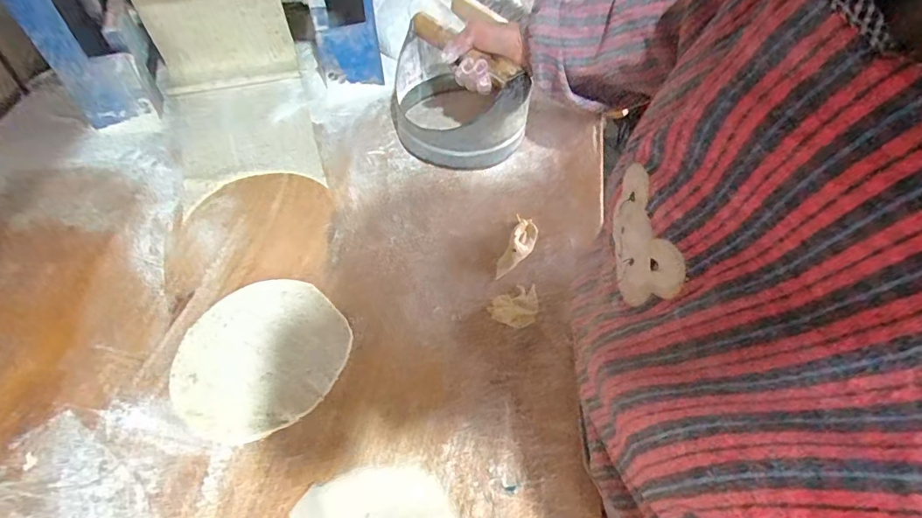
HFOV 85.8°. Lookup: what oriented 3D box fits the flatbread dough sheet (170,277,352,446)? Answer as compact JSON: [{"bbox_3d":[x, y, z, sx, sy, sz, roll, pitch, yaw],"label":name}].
[{"bbox_3d":[-0.189,0.089,0.469,0.146,0.004,0.157,38,61,25],"label":"flatbread dough sheet"}]

